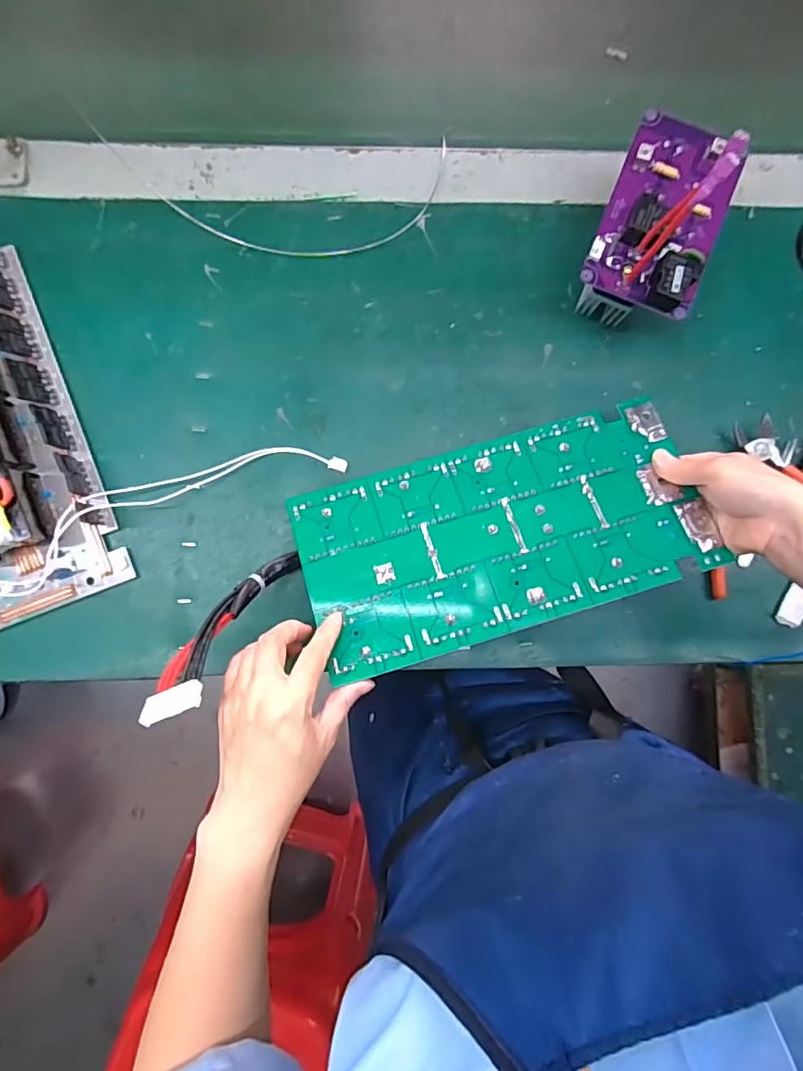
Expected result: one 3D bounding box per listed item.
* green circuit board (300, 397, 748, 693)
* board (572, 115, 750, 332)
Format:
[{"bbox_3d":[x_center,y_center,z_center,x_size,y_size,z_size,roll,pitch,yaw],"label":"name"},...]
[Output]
[{"bbox_3d":[0.071,-0.003,0.365,0.279,0.004,0.137,-16,71,-4],"label":"green circuit board"},{"bbox_3d":[0.194,-0.236,0.400,0.082,0.085,0.139,24,86,-1],"label":"board"}]

